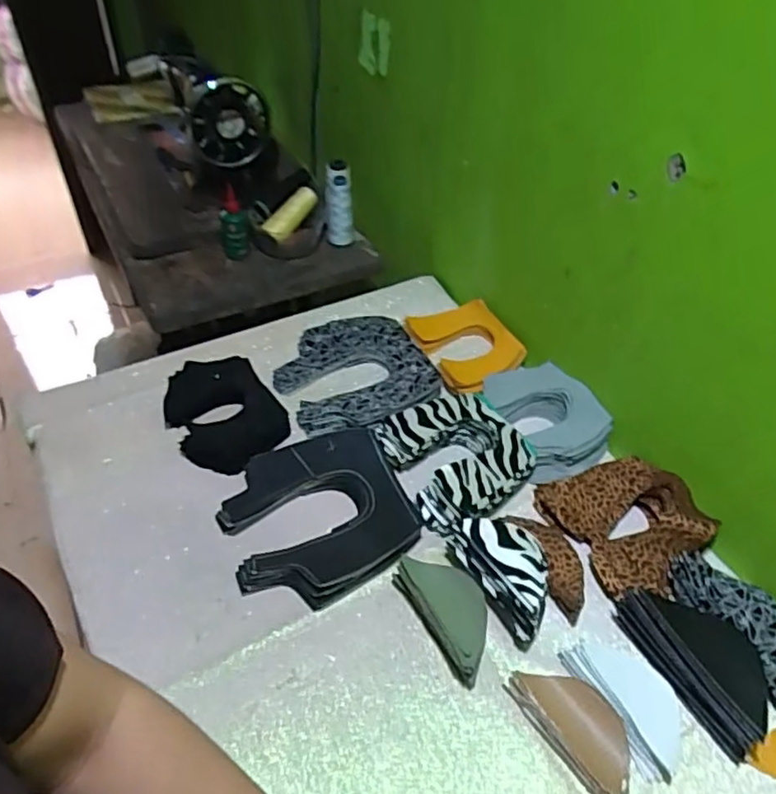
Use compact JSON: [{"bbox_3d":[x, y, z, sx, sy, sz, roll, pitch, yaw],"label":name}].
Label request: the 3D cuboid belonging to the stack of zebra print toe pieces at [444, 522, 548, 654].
[{"bbox_3d":[0.115,0.166,0.617,0.060,0.060,0.123,-22,51,-24],"label":"stack of zebra print toe pieces"}]

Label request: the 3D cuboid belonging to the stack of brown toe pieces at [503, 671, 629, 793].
[{"bbox_3d":[0.163,0.283,0.549,0.063,0.018,0.121,-25,52,-26],"label":"stack of brown toe pieces"}]

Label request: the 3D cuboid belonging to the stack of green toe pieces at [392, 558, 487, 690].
[{"bbox_3d":[0.056,0.200,0.600,0.055,0.058,0.124,-17,49,-19],"label":"stack of green toe pieces"}]

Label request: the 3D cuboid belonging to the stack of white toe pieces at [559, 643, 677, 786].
[{"bbox_3d":[0.217,0.265,0.562,0.067,0.020,0.116,-18,49,-20],"label":"stack of white toe pieces"}]

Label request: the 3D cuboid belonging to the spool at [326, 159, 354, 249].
[{"bbox_3d":[-0.080,-0.321,1.072,0.047,0.129,0.050,-1,45,-4],"label":"spool"}]

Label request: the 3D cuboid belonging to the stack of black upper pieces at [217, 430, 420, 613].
[{"bbox_3d":[-0.076,0.123,0.682,0.188,0.043,0.183,-16,48,-19],"label":"stack of black upper pieces"}]

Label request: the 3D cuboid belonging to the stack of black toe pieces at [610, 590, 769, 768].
[{"bbox_3d":[0.289,0.232,0.580,0.086,0.036,0.152,-19,49,-21],"label":"stack of black toe pieces"}]

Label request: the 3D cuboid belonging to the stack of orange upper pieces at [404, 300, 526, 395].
[{"bbox_3d":[0.106,-0.074,0.897,0.128,0.033,0.163,-18,49,-20],"label":"stack of orange upper pieces"}]

